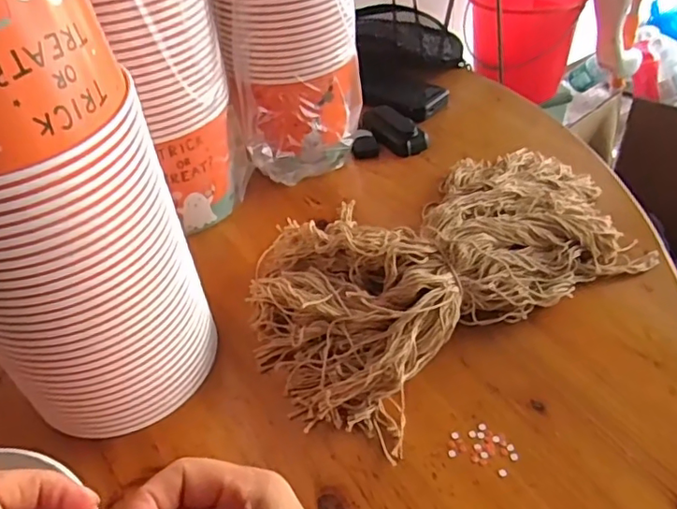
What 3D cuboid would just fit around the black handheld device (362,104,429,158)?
[{"bbox_3d":[0.073,-0.174,0.757,0.047,0.032,0.114,-26,46,-21],"label":"black handheld device"}]

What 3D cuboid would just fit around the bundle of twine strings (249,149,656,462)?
[{"bbox_3d":[0.105,-0.007,0.549,0.412,0.065,0.243,-28,47,-23],"label":"bundle of twine strings"}]

